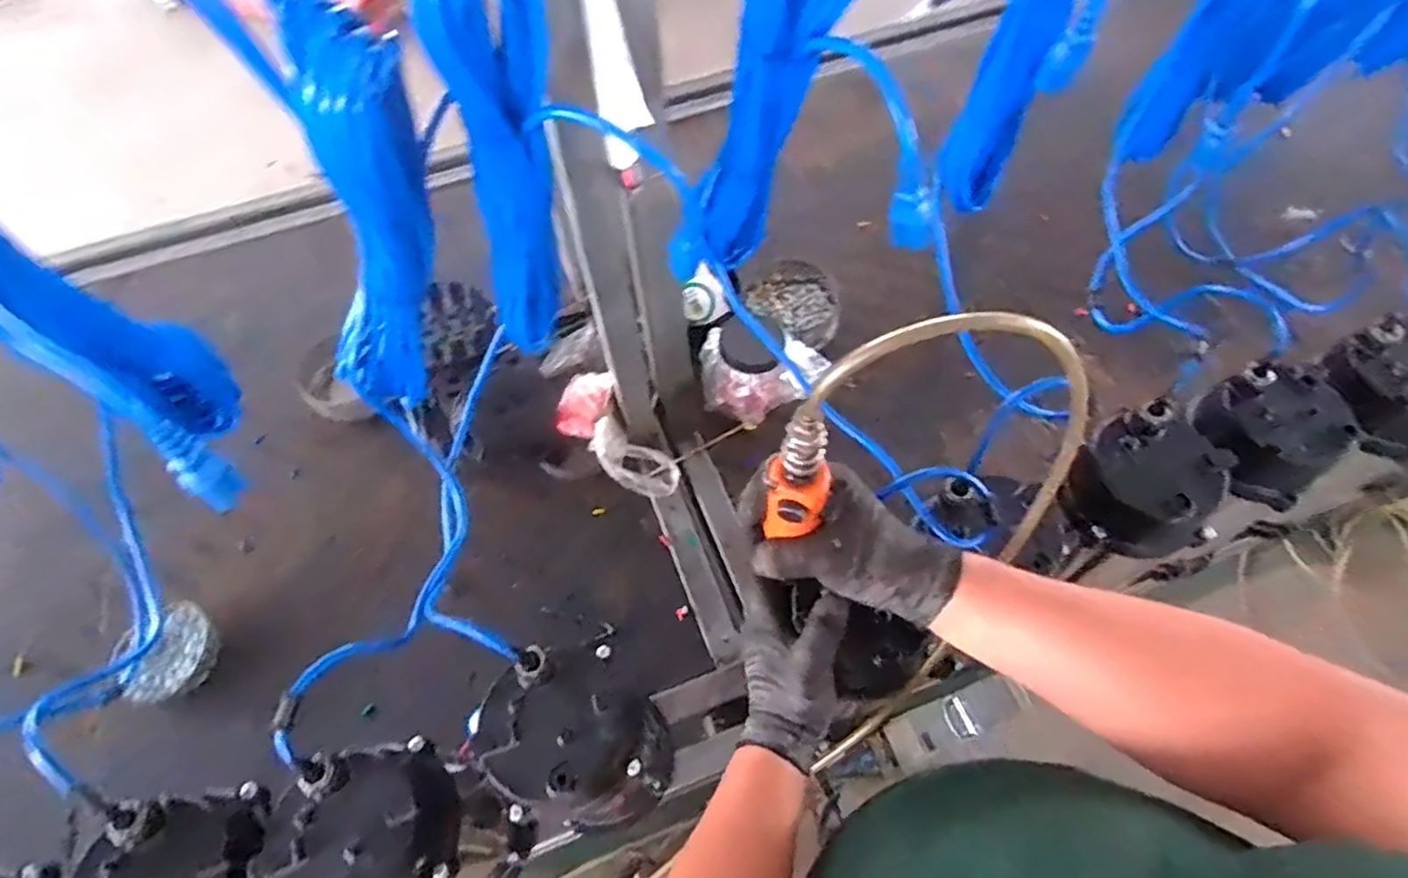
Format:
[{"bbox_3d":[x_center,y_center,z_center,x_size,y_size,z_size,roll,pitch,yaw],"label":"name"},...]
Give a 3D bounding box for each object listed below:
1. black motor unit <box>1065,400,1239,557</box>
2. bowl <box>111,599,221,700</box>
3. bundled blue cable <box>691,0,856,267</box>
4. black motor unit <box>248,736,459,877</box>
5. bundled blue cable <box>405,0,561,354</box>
[{"bbox_3d":[0.399,0.038,0.619,0.108,0.075,0.116,-1,61,2],"label":"black motor unit"},{"bbox_3d":[-0.622,0.245,0.809,0.090,0.044,0.110,-35,65,-16],"label":"bowl"},{"bbox_3d":[0.046,-0.240,0.506,0.096,0.334,0.082,-16,61,-7],"label":"bundled blue cable"},{"bbox_3d":[-0.247,0.291,0.508,0.122,0.067,0.112,-33,64,-15],"label":"black motor unit"},{"bbox_3d":[-0.133,-0.187,0.479,0.096,0.343,0.049,-30,64,-14],"label":"bundled blue cable"}]

